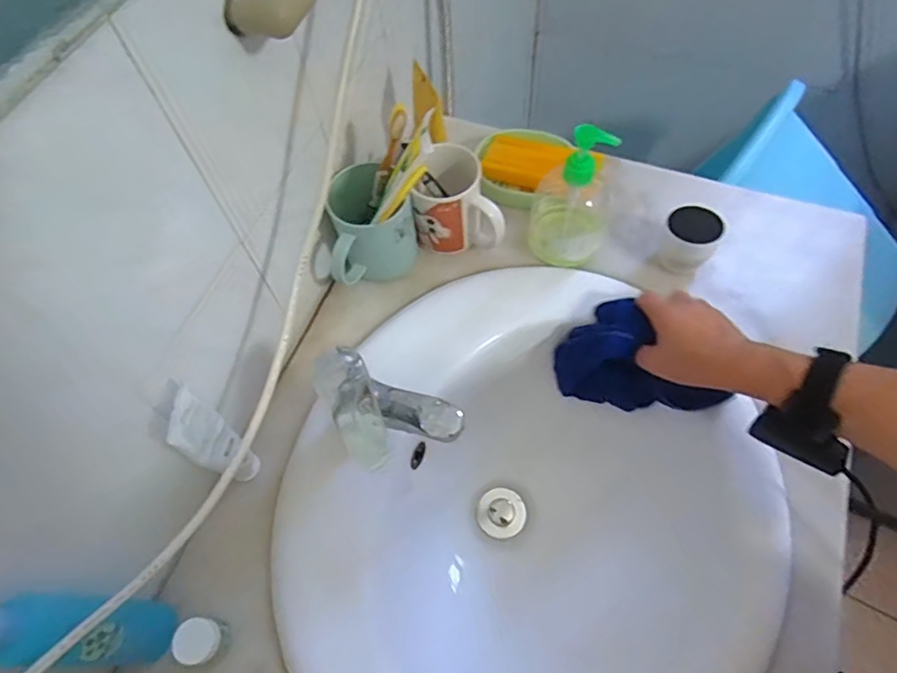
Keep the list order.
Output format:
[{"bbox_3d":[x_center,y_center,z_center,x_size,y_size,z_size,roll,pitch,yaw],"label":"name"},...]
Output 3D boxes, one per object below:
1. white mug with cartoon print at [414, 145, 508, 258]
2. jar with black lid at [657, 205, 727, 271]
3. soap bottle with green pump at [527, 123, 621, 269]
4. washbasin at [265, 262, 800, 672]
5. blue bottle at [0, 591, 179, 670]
[{"bbox_3d":[0.014,-0.152,0.644,0.098,0.096,0.083,1,62,4],"label":"white mug with cartoon print"},{"bbox_3d":[0.265,-0.106,0.630,0.058,0.072,0.054,-2,61,3],"label":"jar with black lid"},{"bbox_3d":[0.130,-0.149,0.600,0.082,0.162,0.069,12,63,10],"label":"soap bottle with green pump"},{"bbox_3d":[0.088,0.174,0.583,0.450,0.156,0.508,14,63,11],"label":"washbasin"},{"bbox_3d":[-0.261,0.210,0.409,0.037,0.195,0.051,1,62,4],"label":"blue bottle"}]

